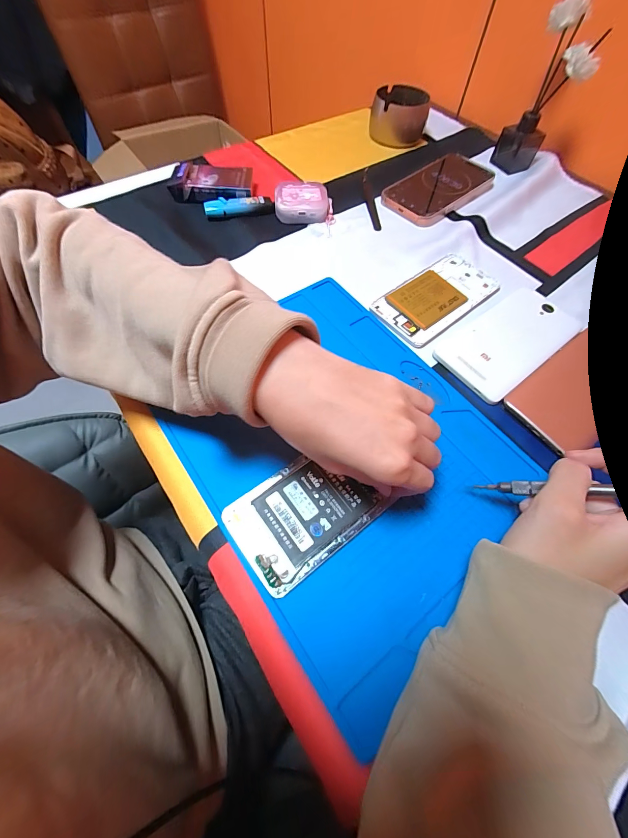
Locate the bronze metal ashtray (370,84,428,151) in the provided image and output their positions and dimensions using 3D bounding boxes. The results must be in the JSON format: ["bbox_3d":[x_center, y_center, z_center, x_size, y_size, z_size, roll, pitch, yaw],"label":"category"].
[{"bbox_3d":[0.132,-0.472,0.518,0.085,0.056,0.090,14,62,4],"label":"bronze metal ashtray"}]

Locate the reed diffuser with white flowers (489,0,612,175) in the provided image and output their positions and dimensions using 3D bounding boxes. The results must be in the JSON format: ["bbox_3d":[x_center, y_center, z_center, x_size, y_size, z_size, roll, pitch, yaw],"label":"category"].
[{"bbox_3d":[0.306,-0.426,0.438,0.071,0.147,0.068,23,63,8],"label":"reed diffuser with white flowers"}]

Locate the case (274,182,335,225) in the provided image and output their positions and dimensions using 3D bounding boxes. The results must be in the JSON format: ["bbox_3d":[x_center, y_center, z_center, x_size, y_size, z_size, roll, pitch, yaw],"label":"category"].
[{"bbox_3d":[-0.011,-0.270,0.412,0.069,0.028,0.045,5,61,0],"label":"case"}]

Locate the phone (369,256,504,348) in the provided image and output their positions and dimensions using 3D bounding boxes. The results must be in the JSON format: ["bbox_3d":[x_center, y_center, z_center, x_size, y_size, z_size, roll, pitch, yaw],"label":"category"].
[{"bbox_3d":[0.133,-0.132,0.352,0.144,0.010,0.070,-36,69,-20],"label":"phone"}]

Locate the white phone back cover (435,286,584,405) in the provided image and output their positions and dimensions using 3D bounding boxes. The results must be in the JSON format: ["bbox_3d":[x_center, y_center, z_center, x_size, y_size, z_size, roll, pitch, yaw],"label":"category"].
[{"bbox_3d":[0.192,-0.079,0.325,0.149,0.009,0.077,-35,68,-19],"label":"white phone back cover"}]

